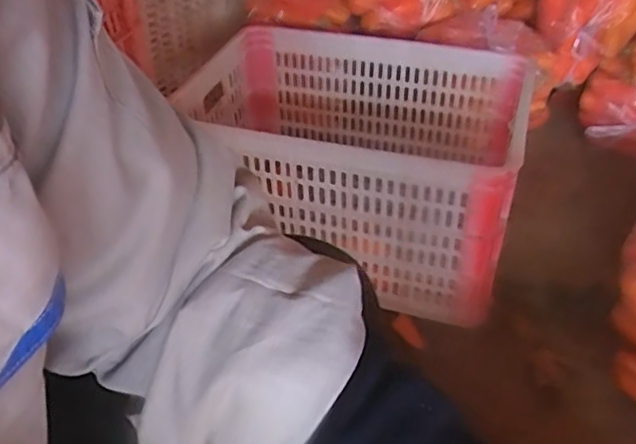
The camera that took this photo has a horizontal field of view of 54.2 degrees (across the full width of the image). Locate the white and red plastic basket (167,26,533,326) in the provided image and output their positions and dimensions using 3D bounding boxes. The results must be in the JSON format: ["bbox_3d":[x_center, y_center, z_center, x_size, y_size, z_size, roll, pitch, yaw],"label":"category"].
[{"bbox_3d":[0.069,-0.120,1.044,0.517,0.264,0.409,13,40,18],"label":"white and red plastic basket"}]

